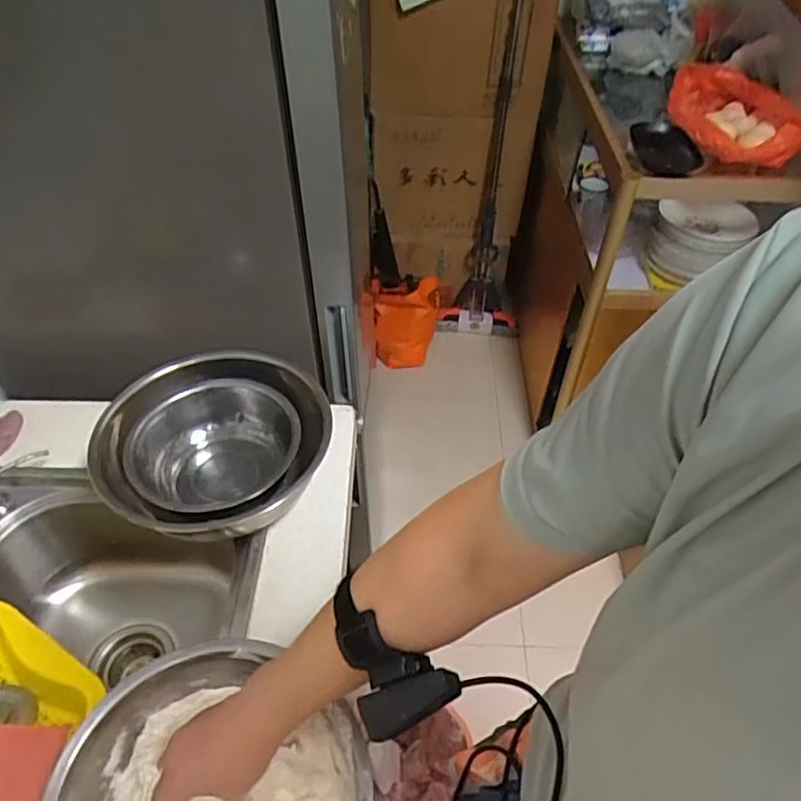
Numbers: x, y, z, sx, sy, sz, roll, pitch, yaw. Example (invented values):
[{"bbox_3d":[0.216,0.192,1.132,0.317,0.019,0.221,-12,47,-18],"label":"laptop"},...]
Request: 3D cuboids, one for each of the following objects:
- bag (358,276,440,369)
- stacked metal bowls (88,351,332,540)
[{"bbox_3d":[-0.002,-0.235,1.974,0.293,0.289,0.062,-17,43,-24],"label":"bag"},{"bbox_3d":[-0.213,0.060,0.757,0.244,0.130,0.246,1,47,-1],"label":"stacked metal bowls"}]

